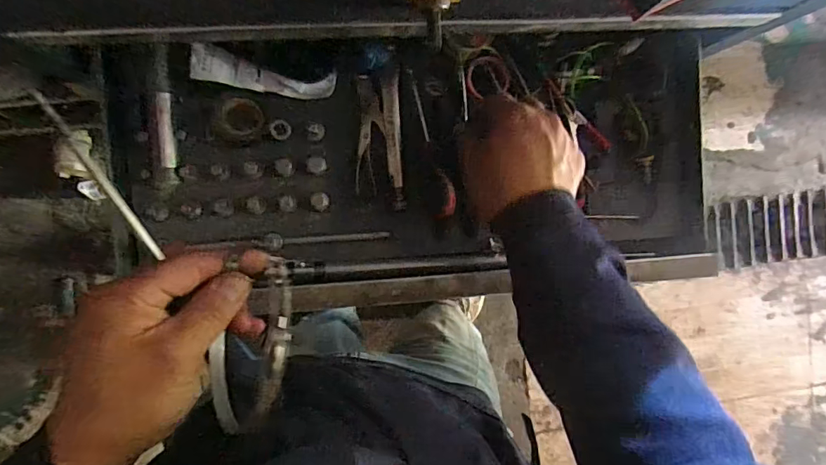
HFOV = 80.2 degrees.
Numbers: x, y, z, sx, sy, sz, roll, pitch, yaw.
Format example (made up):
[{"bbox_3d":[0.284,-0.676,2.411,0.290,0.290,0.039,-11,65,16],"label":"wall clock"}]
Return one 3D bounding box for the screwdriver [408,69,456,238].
[{"bbox_3d":[0.021,-0.077,0.489,0.024,0.023,0.162,-10,93,-5],"label":"screwdriver"}]

